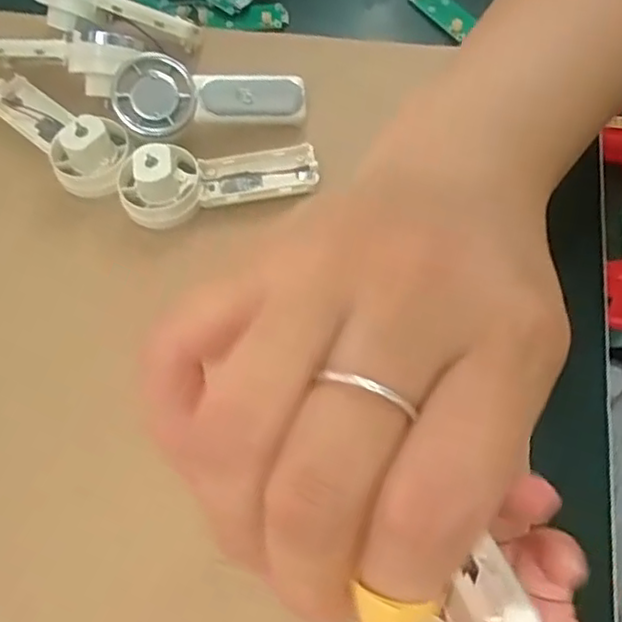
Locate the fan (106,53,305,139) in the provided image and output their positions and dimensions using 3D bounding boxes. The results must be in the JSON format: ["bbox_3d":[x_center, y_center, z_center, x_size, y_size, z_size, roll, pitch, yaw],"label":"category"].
[{"bbox_3d":[-0.050,-0.111,0.322,0.091,0.025,0.036,-12,64,-8],"label":"fan"}]

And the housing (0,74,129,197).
[{"bbox_3d":[-0.132,-0.094,0.331,0.104,0.027,0.038,32,65,29],"label":"housing"}]

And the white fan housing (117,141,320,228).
[{"bbox_3d":[-0.044,-0.066,0.308,0.091,0.028,0.037,-17,62,-6],"label":"white fan housing"}]

